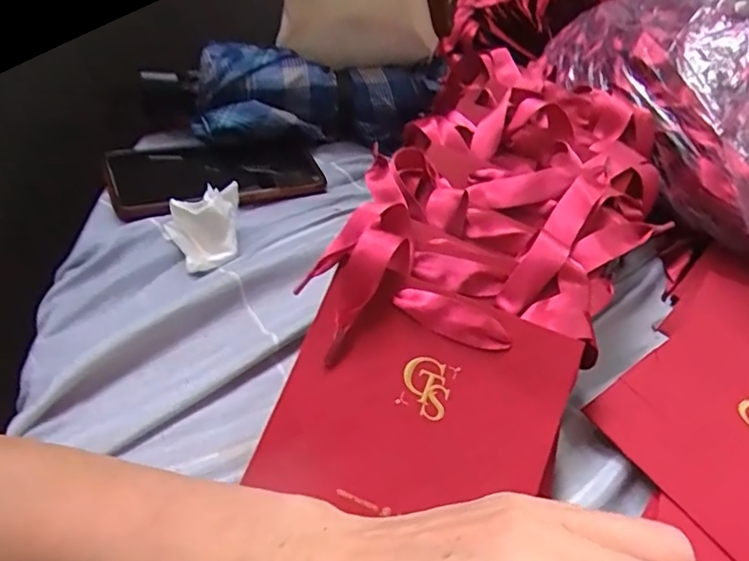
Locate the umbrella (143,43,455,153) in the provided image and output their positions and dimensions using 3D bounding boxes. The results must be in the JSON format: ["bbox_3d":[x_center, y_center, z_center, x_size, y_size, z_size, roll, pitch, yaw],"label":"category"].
[{"bbox_3d":[-0.064,-0.172,0.509,0.258,0.091,0.080,-8,47,-20],"label":"umbrella"}]

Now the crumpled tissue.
[{"bbox_3d":[-0.118,-0.038,0.380,0.051,0.034,0.052,-5,48,-19],"label":"crumpled tissue"}]

